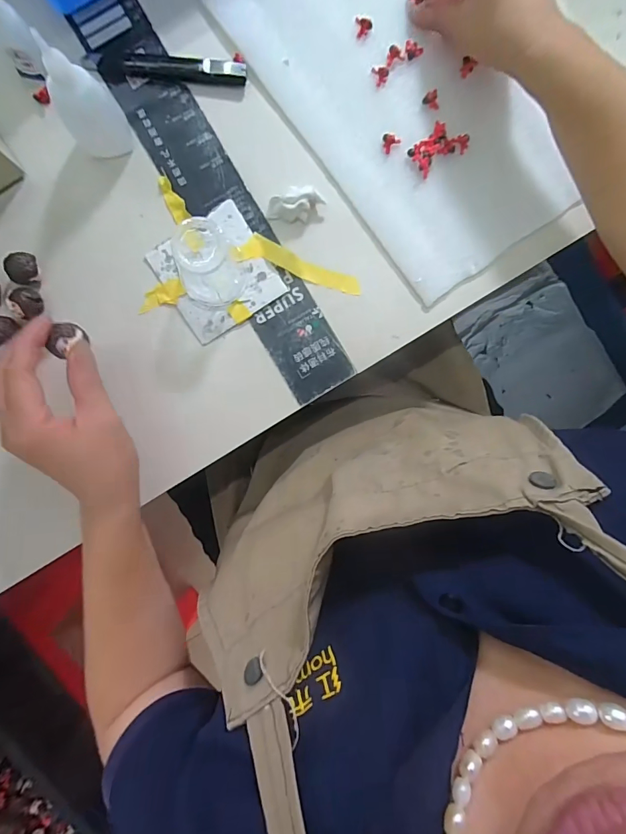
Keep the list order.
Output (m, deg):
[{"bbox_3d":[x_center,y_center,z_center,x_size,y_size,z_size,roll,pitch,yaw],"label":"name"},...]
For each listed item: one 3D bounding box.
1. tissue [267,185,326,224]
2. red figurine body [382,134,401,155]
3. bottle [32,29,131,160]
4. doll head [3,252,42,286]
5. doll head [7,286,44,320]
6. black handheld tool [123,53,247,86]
[{"bbox_3d":[-0.015,-0.182,0.339,0.046,0.019,0.024,1,93,-3],"label":"tissue"},{"bbox_3d":[0.066,-0.234,0.340,0.016,0.004,0.014,18,92,-4],"label":"red figurine body"},{"bbox_3d":[-0.169,-0.229,0.294,0.040,0.087,0.038,0,93,-3],"label":"bottle"},{"bbox_3d":[-0.242,-0.124,0.330,0.022,0.018,0.025,23,92,-4],"label":"doll head"},{"bbox_3d":[-0.236,-0.094,0.327,0.024,0.020,0.025,0,93,-3],"label":"doll head"},{"bbox_3d":[-0.106,-0.292,0.331,0.097,0.013,0.016,2,93,-3],"label":"black handheld tool"}]

